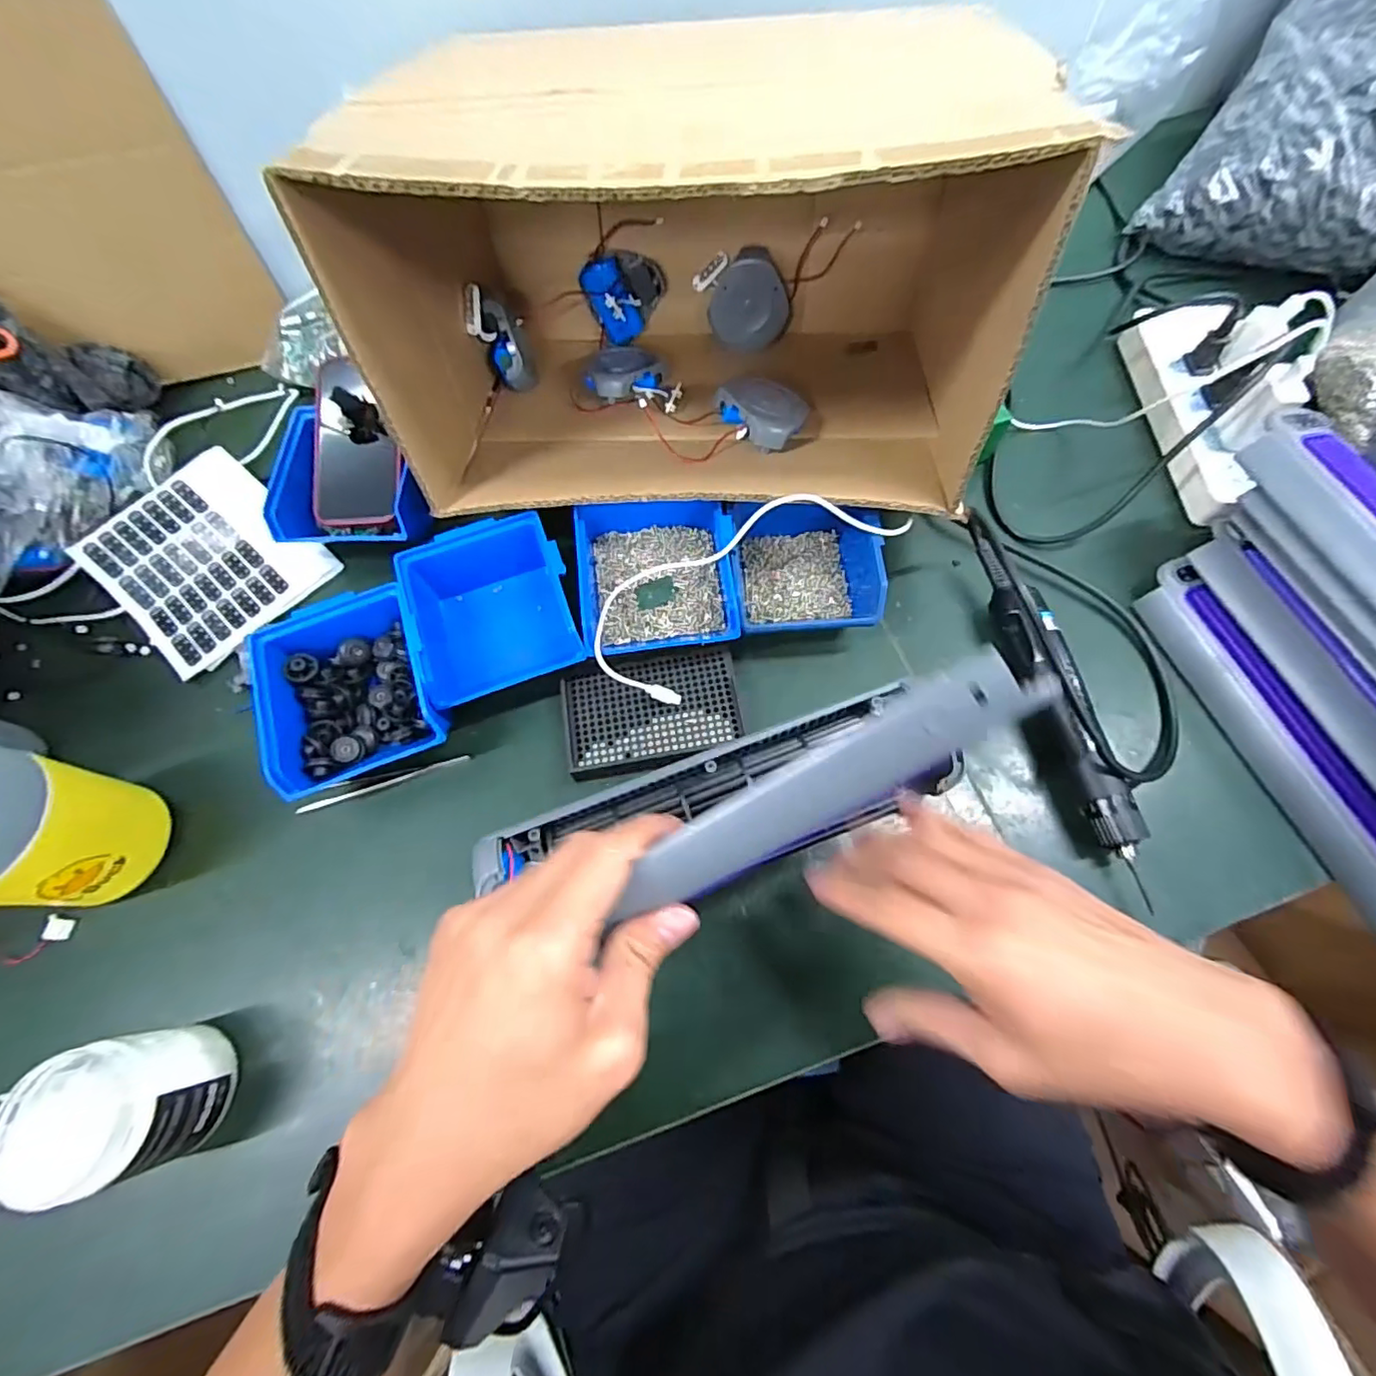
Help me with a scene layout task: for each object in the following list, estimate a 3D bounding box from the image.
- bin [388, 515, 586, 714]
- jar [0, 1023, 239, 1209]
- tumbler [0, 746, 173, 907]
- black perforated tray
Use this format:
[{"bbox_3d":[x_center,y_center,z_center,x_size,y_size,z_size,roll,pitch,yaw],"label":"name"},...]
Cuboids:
[{"bbox_3d":[-0.152,-0.057,0.474,0.127,0.071,0.136,-21,69,-6],"label":"bin"},{"bbox_3d":[-0.327,0.243,0.344,0.071,0.079,0.071,-1,68,2],"label":"jar"},{"bbox_3d":[-0.434,0.096,0.390,0.086,0.137,0.091,4,68,4],"label":"tumbler"},{"bbox_3d":[-0.026,0.019,0.456,0.132,0.027,0.086,-10,68,-1],"label":"black perforated tray"}]

